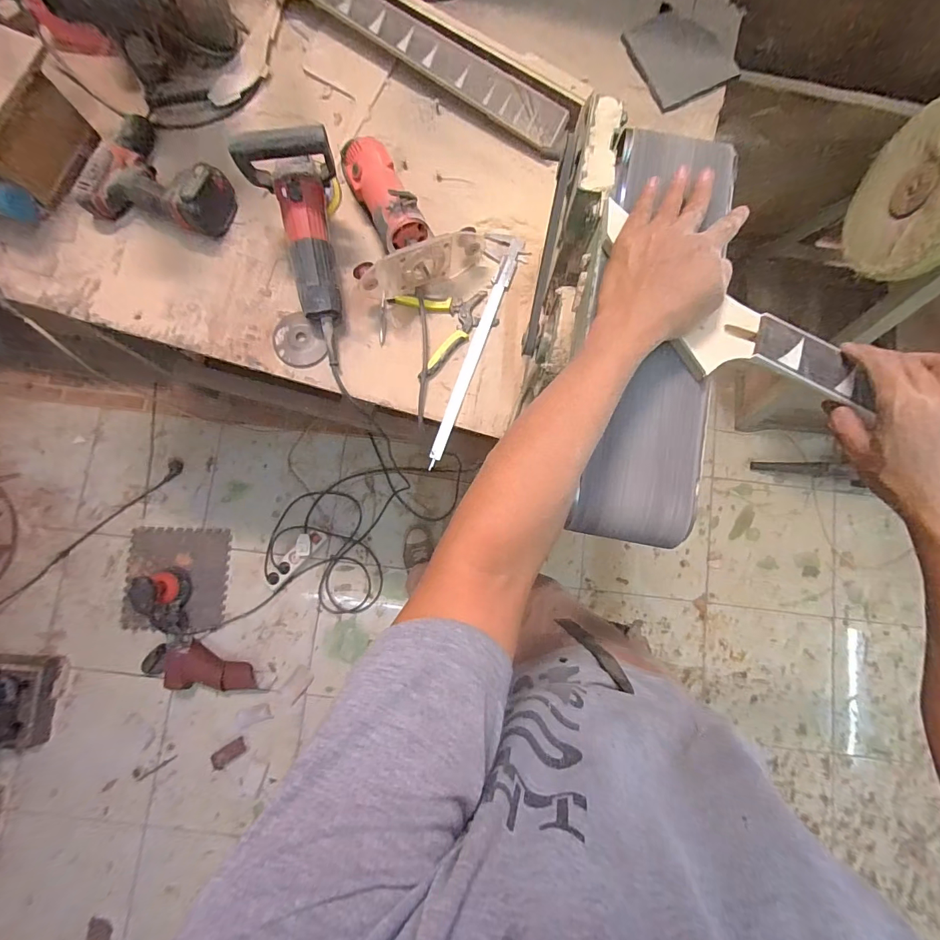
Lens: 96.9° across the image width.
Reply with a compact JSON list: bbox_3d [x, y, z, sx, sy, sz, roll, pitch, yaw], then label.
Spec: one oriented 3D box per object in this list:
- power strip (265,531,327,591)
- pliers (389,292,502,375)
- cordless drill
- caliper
[{"bbox_3d":[-0.536,0.280,1.285,0.054,0.044,0.231,44,85,4],"label":"power strip"},{"bbox_3d":[-0.034,-0.242,0.662,0.141,0.012,0.138,-27,85,-3],"label":"pliers"},{"bbox_3d":[-0.486,-0.445,0.649,0.209,0.068,0.169,29,84,3],"label":"cordless drill"},{"bbox_3d":[-0.003,-0.197,0.659,0.061,0.008,0.392,22,84,2],"label":"caliper"}]

